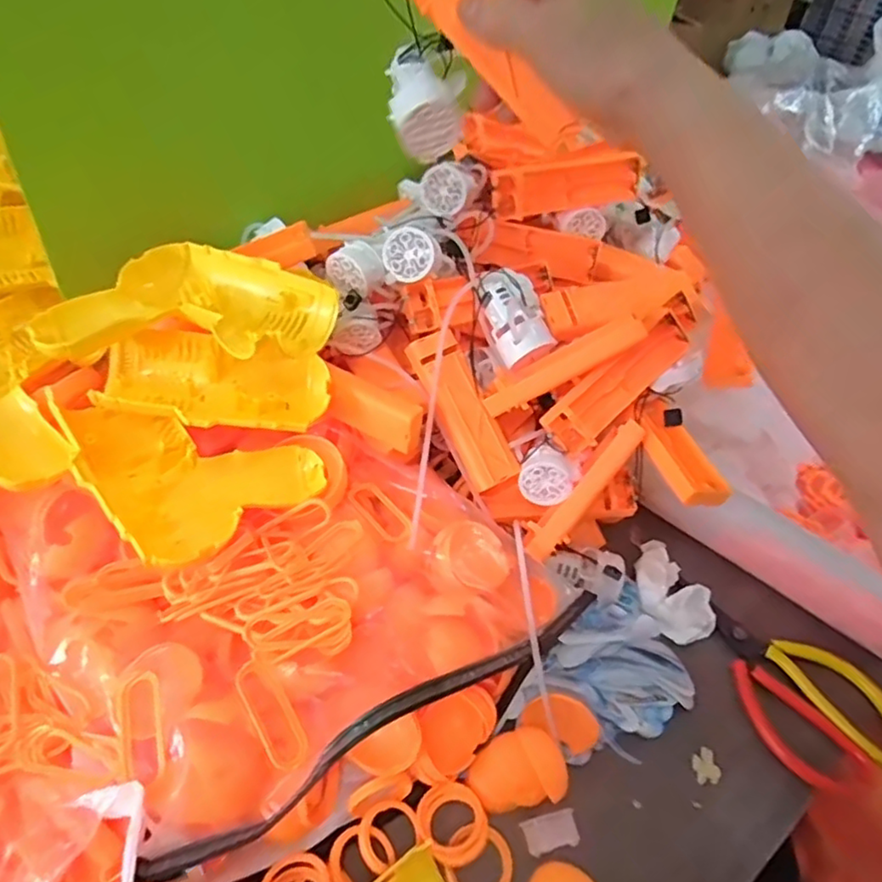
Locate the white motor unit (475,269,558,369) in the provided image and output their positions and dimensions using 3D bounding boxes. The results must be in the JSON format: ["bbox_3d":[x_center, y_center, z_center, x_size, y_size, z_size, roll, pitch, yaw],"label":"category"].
[{"bbox_3d":[0.049,-0.083,0.427,0.038,0.033,0.064,14,55,-49],"label":"white motor unit"}]

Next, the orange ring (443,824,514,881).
[{"bbox_3d":[0.020,0.219,0.327,0.035,0.006,0.034,4,45,-4],"label":"orange ring"}]

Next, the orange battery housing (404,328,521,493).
[{"bbox_3d":[0.014,-0.021,0.424,0.029,0.021,0.108,-27,89,-30],"label":"orange battery housing"}]

